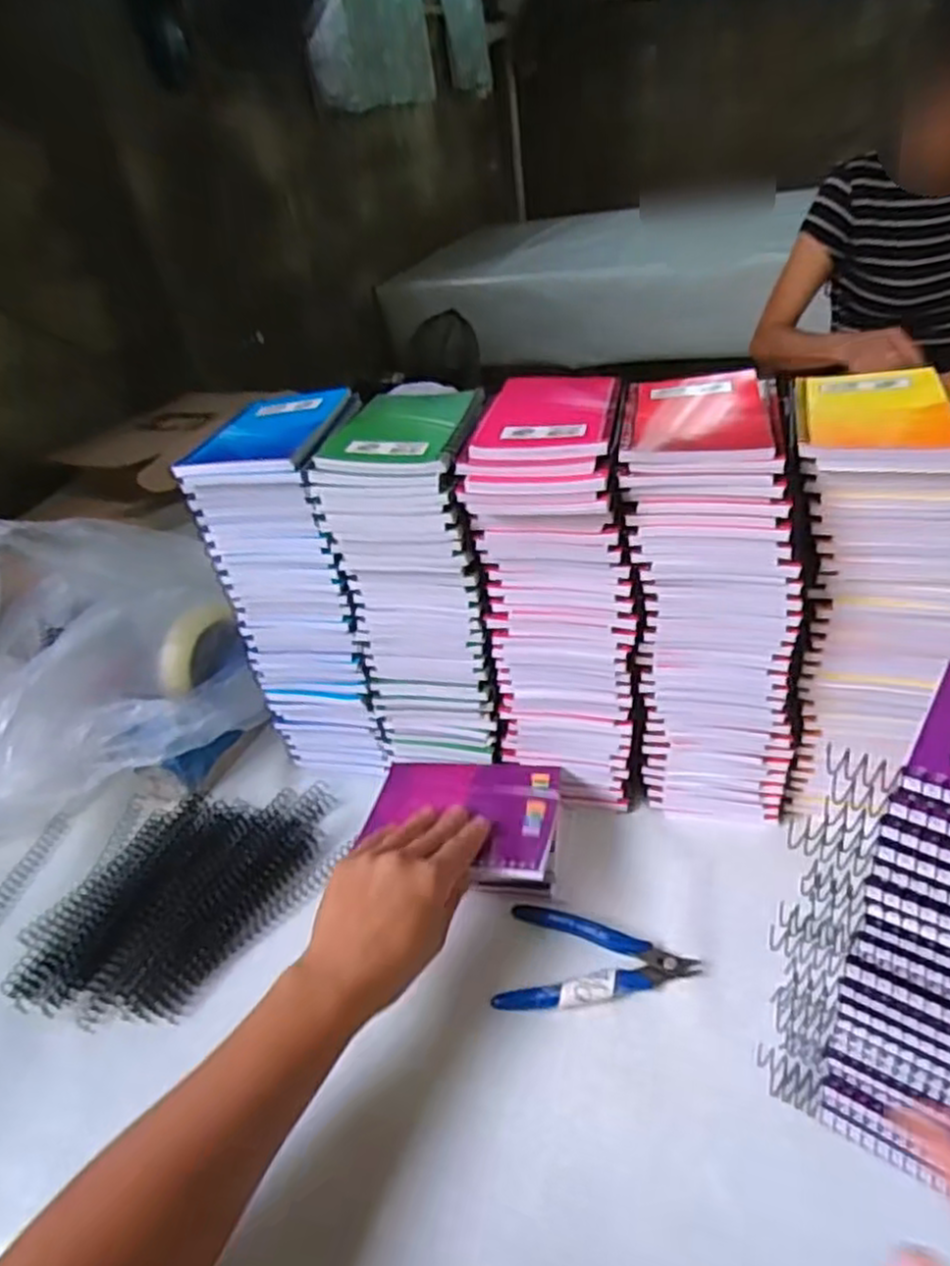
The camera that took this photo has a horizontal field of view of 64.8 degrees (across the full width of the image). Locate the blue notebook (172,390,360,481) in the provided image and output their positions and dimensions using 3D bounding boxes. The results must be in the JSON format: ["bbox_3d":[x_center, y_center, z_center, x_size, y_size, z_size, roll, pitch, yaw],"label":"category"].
[{"bbox_3d":[-0.136,-0.141,0.516,0.091,0.009,0.135,-2,36,10],"label":"blue notebook"}]

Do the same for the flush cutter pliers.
[{"bbox_3d":[0.077,0.205,0.462,0.116,0.010,0.070,0,37,13],"label":"flush cutter pliers"}]

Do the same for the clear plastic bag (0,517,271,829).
[{"bbox_3d":[-0.337,0.019,0.644,0.277,0.169,0.253,-17,36,-10],"label":"clear plastic bag"}]

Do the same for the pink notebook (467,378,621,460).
[{"bbox_3d":[0.049,-0.141,0.480,0.081,0.007,0.133,1,37,14],"label":"pink notebook"}]

